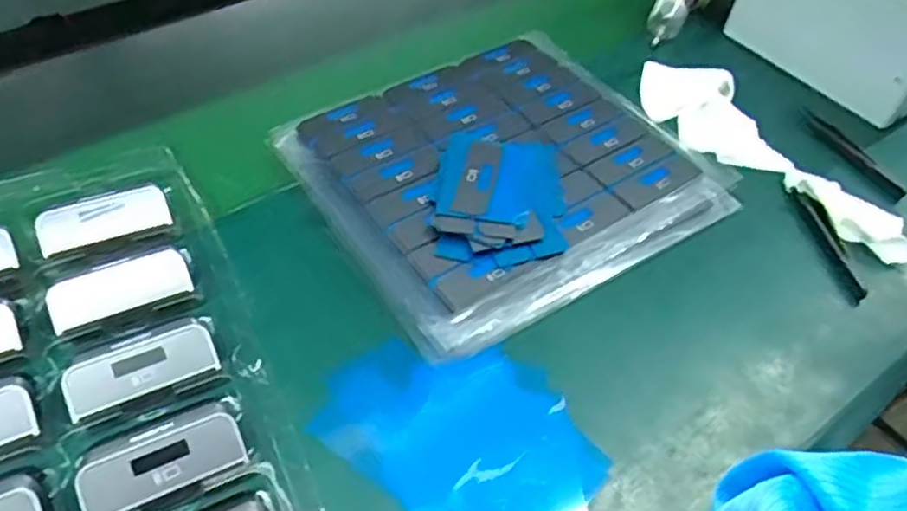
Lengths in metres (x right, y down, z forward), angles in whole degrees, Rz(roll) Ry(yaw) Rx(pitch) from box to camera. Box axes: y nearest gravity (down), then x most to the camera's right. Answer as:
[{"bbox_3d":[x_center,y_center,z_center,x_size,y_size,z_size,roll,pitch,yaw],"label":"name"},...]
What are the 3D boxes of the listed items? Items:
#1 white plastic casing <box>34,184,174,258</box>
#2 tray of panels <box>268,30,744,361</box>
[{"bbox_3d":[-0.220,-0.022,0.421,0.075,0.008,0.031,-20,78,-19],"label":"white plastic casing"},{"bbox_3d":[0.033,-0.067,0.486,0.260,0.037,0.235,-25,54,-25],"label":"tray of panels"}]

